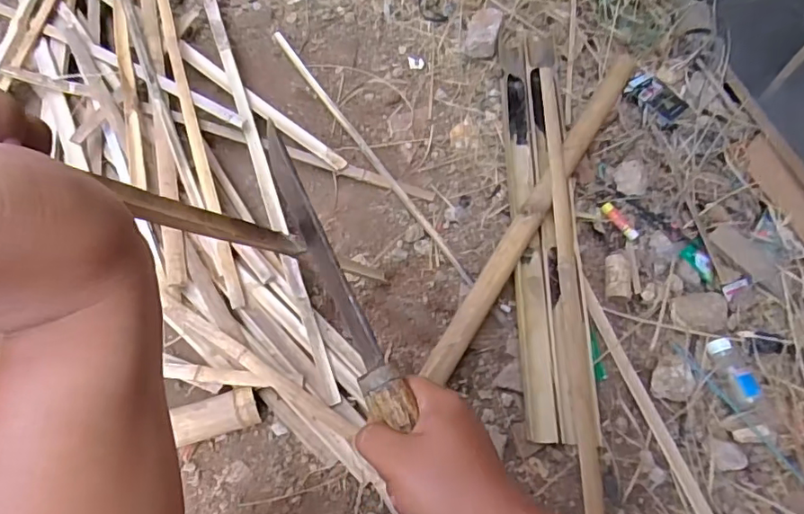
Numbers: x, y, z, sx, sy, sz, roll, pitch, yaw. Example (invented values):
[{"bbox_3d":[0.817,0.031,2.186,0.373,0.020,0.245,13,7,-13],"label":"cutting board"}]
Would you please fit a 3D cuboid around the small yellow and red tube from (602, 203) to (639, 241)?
[{"bbox_3d":[0.359,-0.060,0.886,0.018,0.012,0.073,-31,69,-18],"label":"small yellow and red tube"}]

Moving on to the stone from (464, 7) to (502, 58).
[{"bbox_3d":[0.154,-0.426,1.035,0.061,0.063,0.112,12,61,2],"label":"stone"}]

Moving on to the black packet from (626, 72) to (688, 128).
[{"bbox_3d":[0.459,-0.285,0.972,0.072,0.033,0.108,-26,66,-17],"label":"black packet"}]

